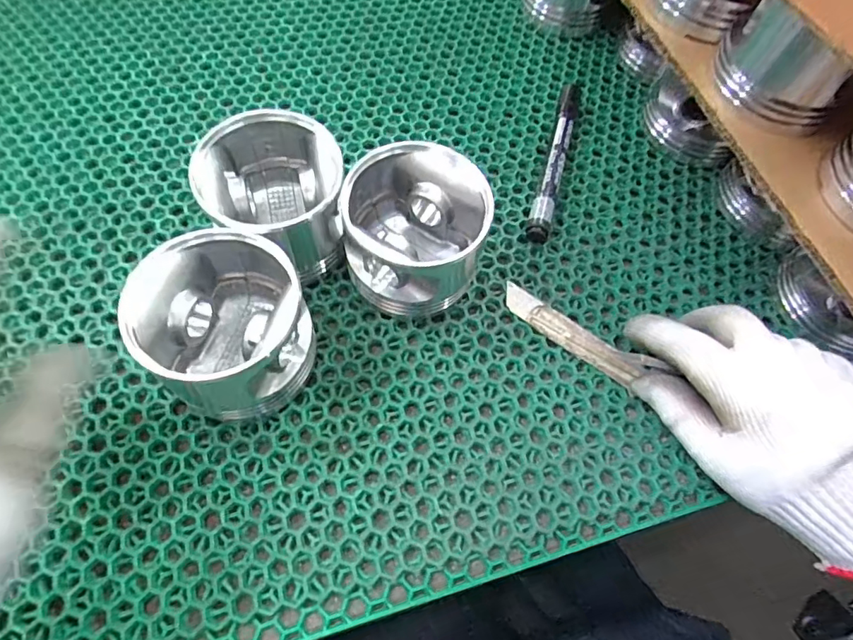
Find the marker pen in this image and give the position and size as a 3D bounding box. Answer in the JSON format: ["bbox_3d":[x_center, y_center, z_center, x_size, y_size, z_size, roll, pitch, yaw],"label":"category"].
[{"bbox_3d":[0.092,-0.114,0.358,0.015,0.018,0.136,16,65,4],"label":"marker pen"}]

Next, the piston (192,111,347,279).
[{"bbox_3d":[-0.087,-0.072,0.294,0.076,0.074,0.075,1,65,-3],"label":"piston"}]

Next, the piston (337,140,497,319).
[{"bbox_3d":[-0.008,-0.049,0.290,0.078,0.074,0.072,1,65,-3],"label":"piston"}]

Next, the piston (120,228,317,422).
[{"bbox_3d":[-0.101,0.005,0.259,0.075,0.071,0.079,1,65,-3],"label":"piston"}]

